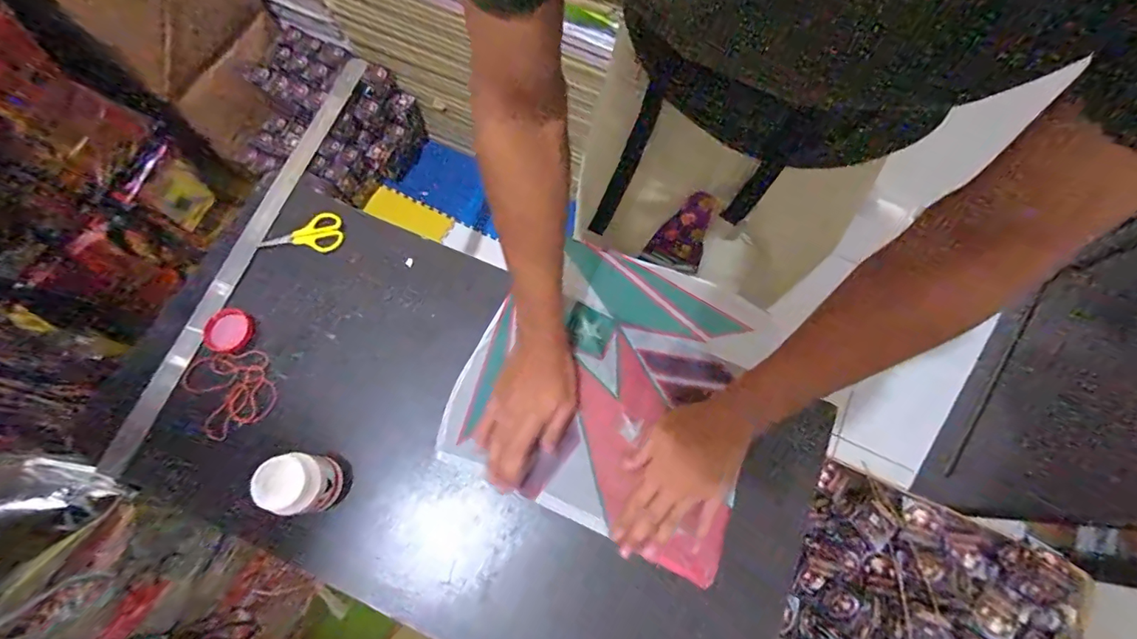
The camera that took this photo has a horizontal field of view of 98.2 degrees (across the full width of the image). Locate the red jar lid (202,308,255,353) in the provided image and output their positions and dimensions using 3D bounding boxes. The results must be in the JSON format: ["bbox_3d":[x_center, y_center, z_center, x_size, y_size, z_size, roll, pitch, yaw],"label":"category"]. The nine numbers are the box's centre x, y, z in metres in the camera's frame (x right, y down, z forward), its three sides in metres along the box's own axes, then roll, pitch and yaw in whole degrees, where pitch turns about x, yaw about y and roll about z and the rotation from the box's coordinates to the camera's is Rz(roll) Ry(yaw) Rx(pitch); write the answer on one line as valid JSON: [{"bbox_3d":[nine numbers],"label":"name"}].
[{"bbox_3d":[-0.421,0.014,0.610,0.051,0.012,0.054,0,72,0],"label":"red jar lid"}]

